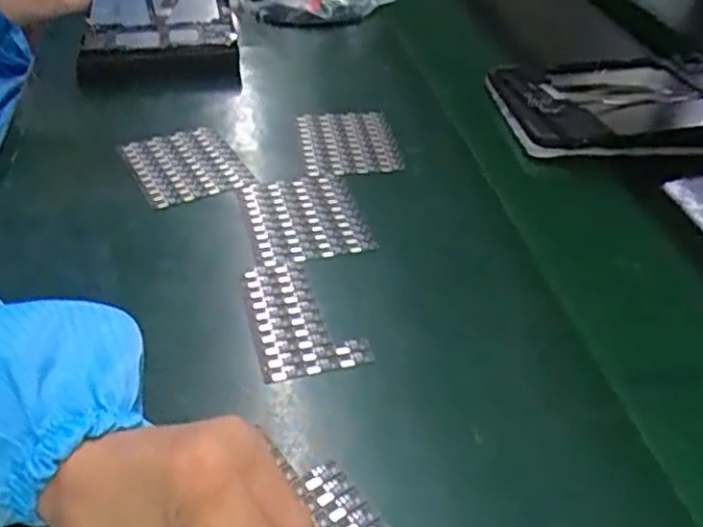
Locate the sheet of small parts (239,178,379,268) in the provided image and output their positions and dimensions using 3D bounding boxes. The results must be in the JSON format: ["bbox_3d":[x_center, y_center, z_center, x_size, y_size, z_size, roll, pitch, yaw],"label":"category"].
[{"bbox_3d":[-0.036,-0.035,0.528,0.081,0.006,0.102,-11,40,-17],"label":"sheet of small parts"}]

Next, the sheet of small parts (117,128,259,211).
[{"bbox_3d":[-0.136,-0.082,0.578,0.083,0.010,0.101,-17,43,-24],"label":"sheet of small parts"}]

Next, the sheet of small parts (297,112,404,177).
[{"bbox_3d":[-0.003,-0.110,0.625,0.082,0.007,0.099,-4,39,-9],"label":"sheet of small parts"}]

